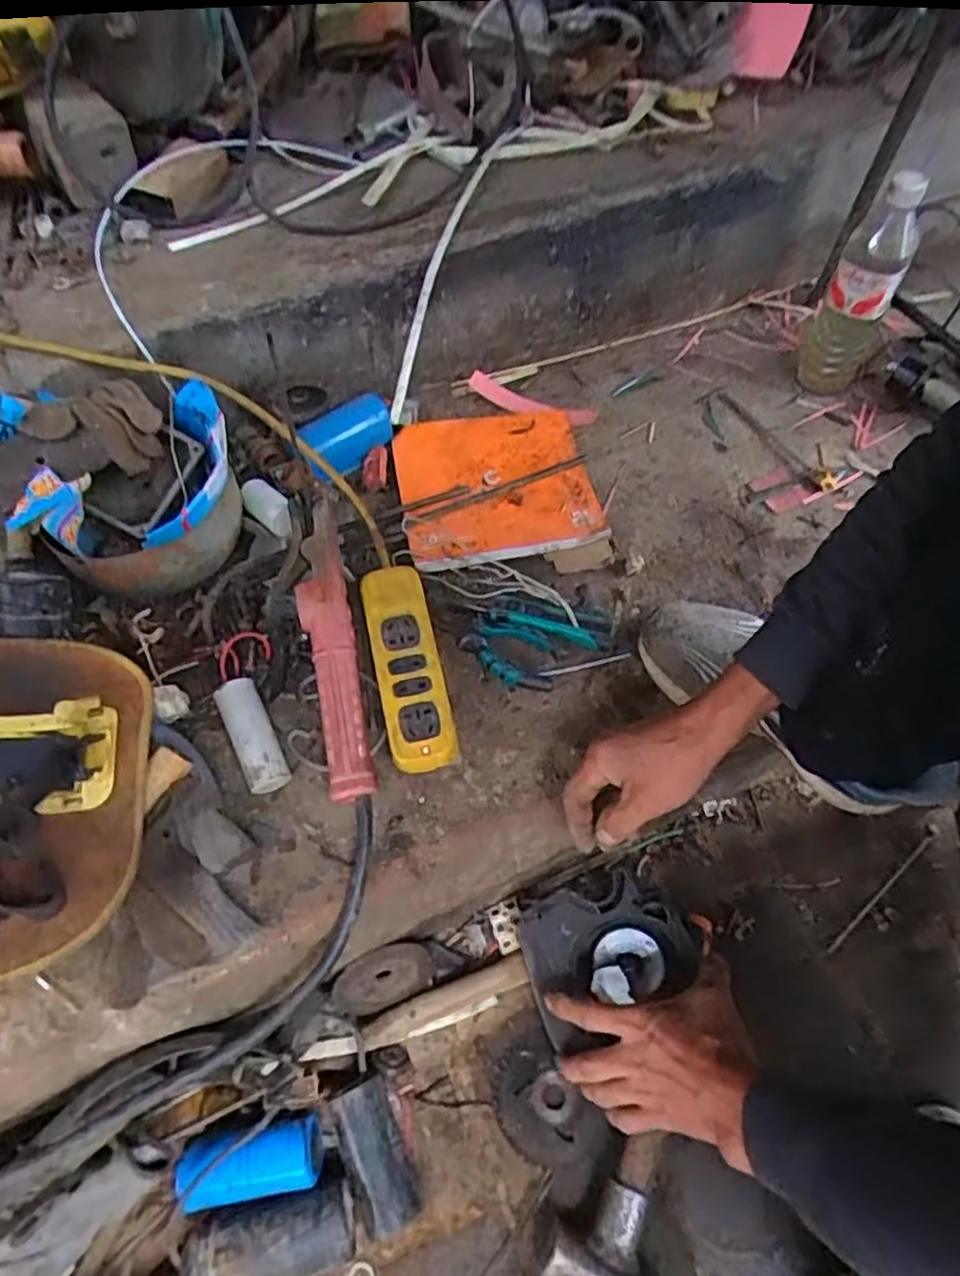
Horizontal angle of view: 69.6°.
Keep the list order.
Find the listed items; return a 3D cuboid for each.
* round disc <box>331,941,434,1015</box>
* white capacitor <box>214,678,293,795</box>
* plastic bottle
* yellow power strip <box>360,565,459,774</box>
[{"bbox_3d":[-0.086,0.301,0.615,0.087,0.082,0.009,-20,38,-14],"label":"round disc"},{"bbox_3d":[-0.193,0.084,0.591,0.035,0.038,0.097,-25,63,-14],"label":"white capacitor"},{"bbox_3d":[0.407,-0.366,0.739,0.070,0.223,0.056,33,65,18],"label":"plastic bottle"},{"bbox_3d":[-0.064,0.028,0.618,0.056,0.051,0.185,-12,60,-7],"label":"yellow power strip"}]

